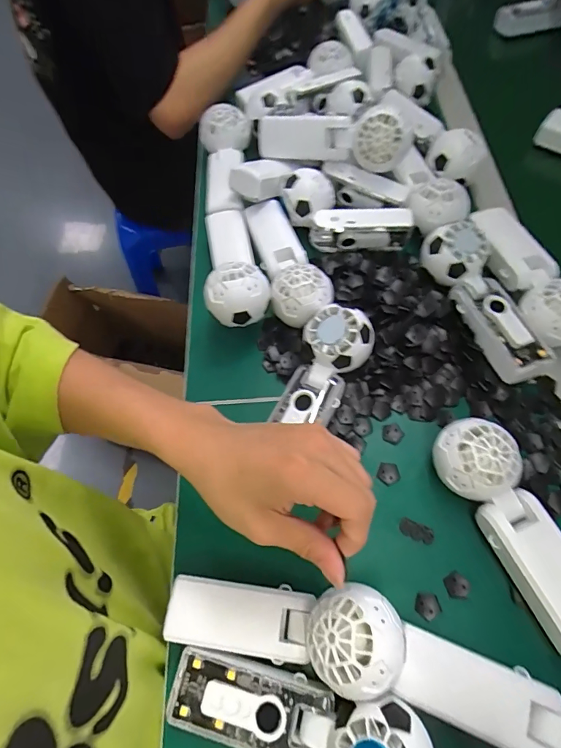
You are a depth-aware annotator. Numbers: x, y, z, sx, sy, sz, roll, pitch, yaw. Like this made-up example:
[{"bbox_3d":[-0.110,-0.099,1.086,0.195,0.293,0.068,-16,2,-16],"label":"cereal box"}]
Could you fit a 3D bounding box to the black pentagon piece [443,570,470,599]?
[{"bbox_3d":[0.139,0.166,0.321,0.017,0.004,0.019,-16,64,-5],"label":"black pentagon piece"}]

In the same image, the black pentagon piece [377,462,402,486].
[{"bbox_3d":[0.097,0.089,0.365,0.019,0.004,0.019,20,66,12],"label":"black pentagon piece"}]

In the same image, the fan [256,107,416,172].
[{"bbox_3d":[0.054,-0.268,0.461,0.180,0.068,0.046,17,66,11],"label":"fan"}]

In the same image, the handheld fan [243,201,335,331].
[{"bbox_3d":[0.007,-0.123,0.445,0.058,0.051,0.168,-15,51,-5],"label":"handheld fan"}]

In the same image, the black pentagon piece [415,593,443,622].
[{"bbox_3d":[0.115,0.181,0.319,0.018,0.004,0.018,-17,64,-6],"label":"black pentagon piece"}]

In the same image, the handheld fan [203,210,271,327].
[{"bbox_3d":[-0.054,-0.118,0.442,0.061,0.055,0.169,-12,44,-3],"label":"handheld fan"}]

